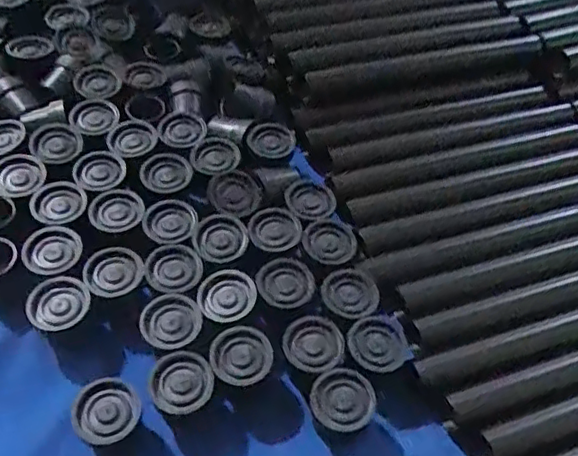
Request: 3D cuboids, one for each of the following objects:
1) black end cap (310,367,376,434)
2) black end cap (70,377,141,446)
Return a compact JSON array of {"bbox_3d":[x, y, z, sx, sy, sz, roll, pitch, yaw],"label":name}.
[{"bbox_3d":[0.029,0.100,0.347,0.034,0.028,0.033,3,53,-4],"label":"black end cap"},{"bbox_3d":[-0.098,0.104,0.335,0.034,0.029,0.033,3,53,-4],"label":"black end cap"}]

